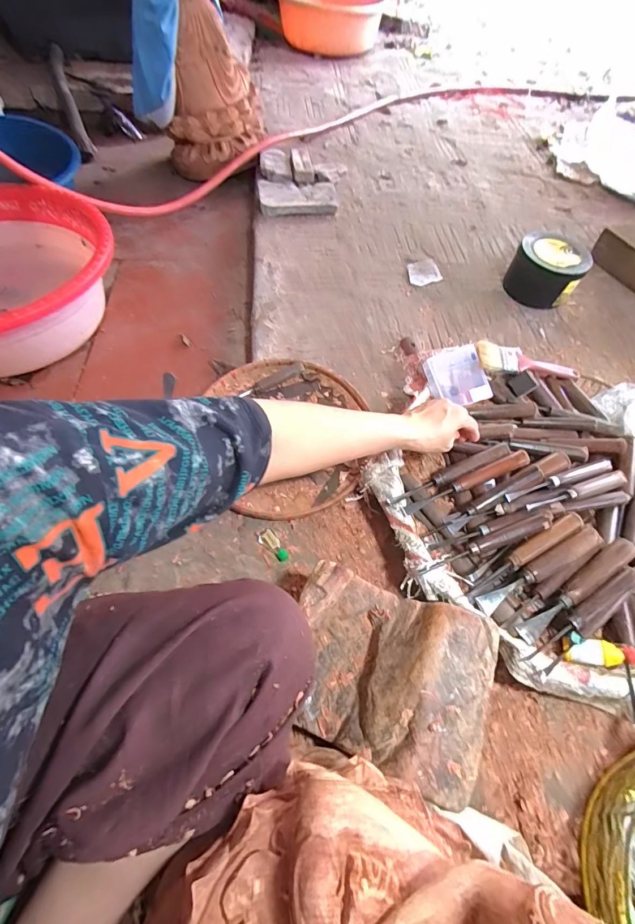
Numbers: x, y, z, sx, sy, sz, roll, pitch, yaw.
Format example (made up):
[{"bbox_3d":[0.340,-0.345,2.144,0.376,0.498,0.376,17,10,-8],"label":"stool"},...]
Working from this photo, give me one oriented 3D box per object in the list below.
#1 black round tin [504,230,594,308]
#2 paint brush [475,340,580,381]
[{"bbox_3d":[0.499,-0.417,0.867,0.141,0.105,0.151,2,58,-3],"label":"black round tin"},{"bbox_3d":[0.334,-0.157,0.629,0.171,0.021,0.055,8,59,-12],"label":"paint brush"}]

